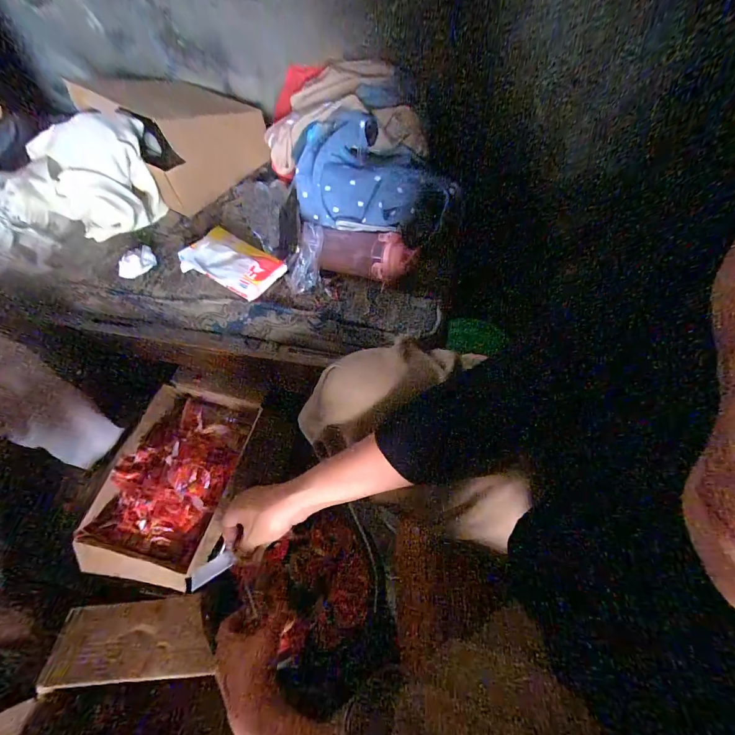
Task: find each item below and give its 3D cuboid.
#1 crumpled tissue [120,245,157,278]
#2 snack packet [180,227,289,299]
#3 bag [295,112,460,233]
[{"bbox_3d":[-0.432,-0.200,0.671,0.040,0.031,0.075,23,66,13],"label":"crumpled tissue"},{"bbox_3d":[-0.252,-0.191,0.634,0.177,0.076,0.124,26,67,14],"label":"snack packet"},{"bbox_3d":[-0.007,-0.323,0.623,0.277,0.136,0.119,20,65,12],"label":"bag"}]

